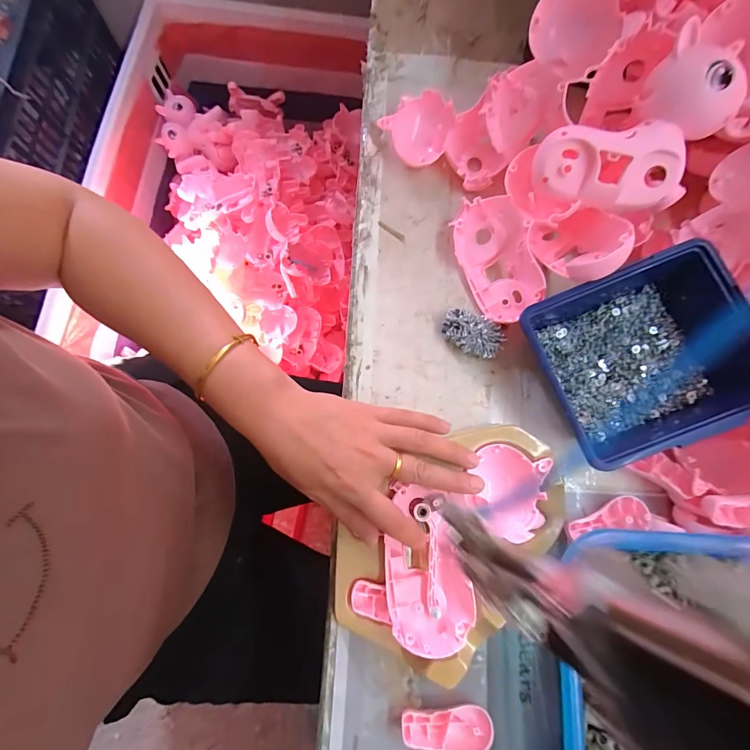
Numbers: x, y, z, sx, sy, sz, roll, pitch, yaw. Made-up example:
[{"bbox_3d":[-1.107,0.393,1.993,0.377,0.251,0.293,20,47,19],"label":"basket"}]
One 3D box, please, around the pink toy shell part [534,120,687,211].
[{"bbox_3d":[0.197,-0.174,0.322,0.116,0.032,0.062,8,114,9],"label":"pink toy shell part"}]

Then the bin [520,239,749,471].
[{"bbox_3d":[0.228,-0.013,0.331,0.171,0.065,0.145,-19,79,-5],"label":"bin"}]

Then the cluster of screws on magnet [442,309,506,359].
[{"bbox_3d":[0.090,-0.037,0.356,0.055,0.024,0.033,32,79,6],"label":"cluster of screws on magnet"}]

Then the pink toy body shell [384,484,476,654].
[{"bbox_3d":[0.039,0.141,0.287,0.062,0.027,0.112,-3,77,-2],"label":"pink toy body shell"}]

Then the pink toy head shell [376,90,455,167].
[{"bbox_3d":[0.044,-0.248,0.387,0.062,0.037,0.058,0,77,-1],"label":"pink toy head shell"}]

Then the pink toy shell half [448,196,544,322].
[{"bbox_3d":[0.114,-0.108,0.362,0.060,0.037,0.119,-16,78,-5],"label":"pink toy shell half"}]

